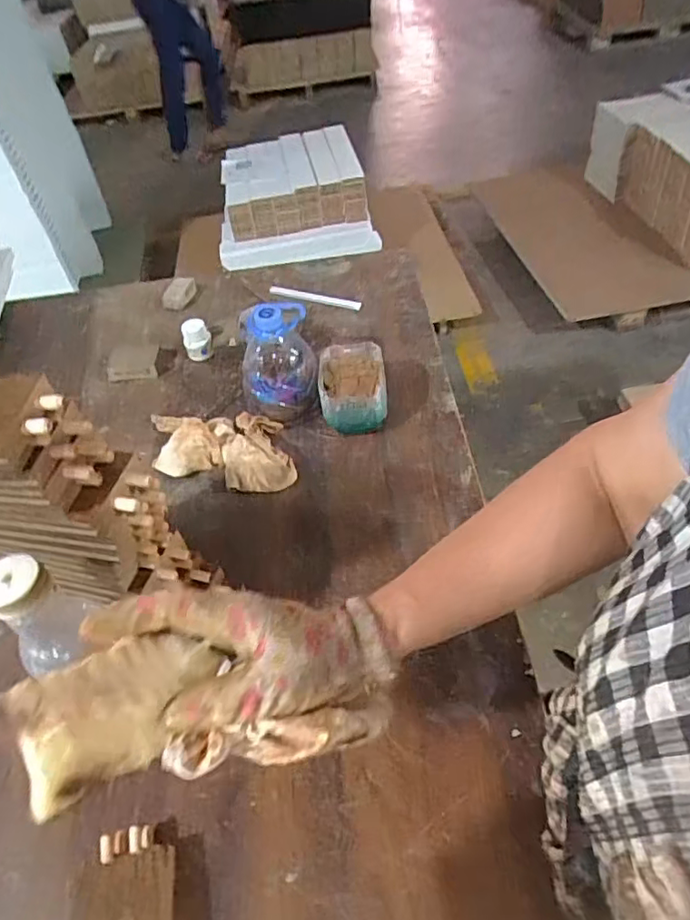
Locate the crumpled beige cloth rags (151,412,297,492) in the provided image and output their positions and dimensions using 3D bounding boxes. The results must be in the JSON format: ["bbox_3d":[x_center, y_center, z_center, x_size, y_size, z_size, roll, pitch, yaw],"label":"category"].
[{"bbox_3d":[-0.155,-0.020,0.719,0.206,0.038,0.115,4,48,11],"label":"crumpled beige cloth rags"}]

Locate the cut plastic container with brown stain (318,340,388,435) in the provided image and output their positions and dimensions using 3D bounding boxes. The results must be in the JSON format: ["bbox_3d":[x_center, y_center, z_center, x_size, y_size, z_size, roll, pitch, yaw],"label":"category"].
[{"bbox_3d":[0.011,-0.087,0.739,0.080,0.065,0.108,-4,47,4],"label":"cut plastic container with brown stain"}]

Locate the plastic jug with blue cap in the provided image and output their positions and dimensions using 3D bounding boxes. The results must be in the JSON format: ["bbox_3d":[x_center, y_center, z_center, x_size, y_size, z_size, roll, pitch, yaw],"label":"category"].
[{"bbox_3d":[-0.082,-0.118,0.733,0.096,0.133,0.085,-16,48,-7],"label":"plastic jug with blue cap"}]

